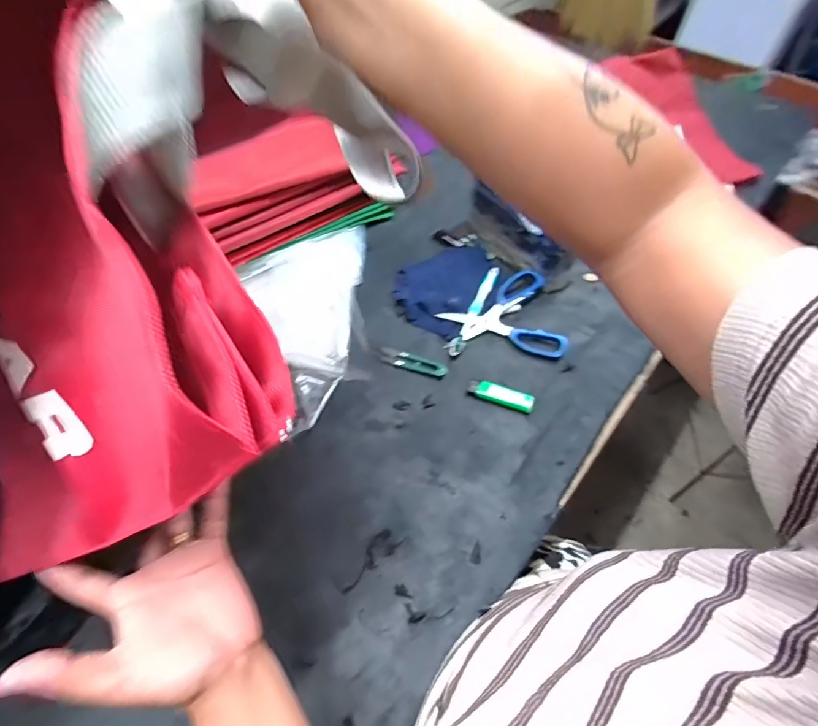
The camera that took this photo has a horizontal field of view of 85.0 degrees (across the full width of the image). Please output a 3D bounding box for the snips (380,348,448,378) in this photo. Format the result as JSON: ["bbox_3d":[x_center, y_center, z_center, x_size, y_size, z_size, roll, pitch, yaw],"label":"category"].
[{"bbox_3d":[0.005,0.001,0.596,0.090,0.004,0.023,16,56,13],"label":"snips"}]

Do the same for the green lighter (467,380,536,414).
[{"bbox_3d":[0.114,0.041,0.558,0.082,0.017,0.022,19,57,15],"label":"green lighter"}]

